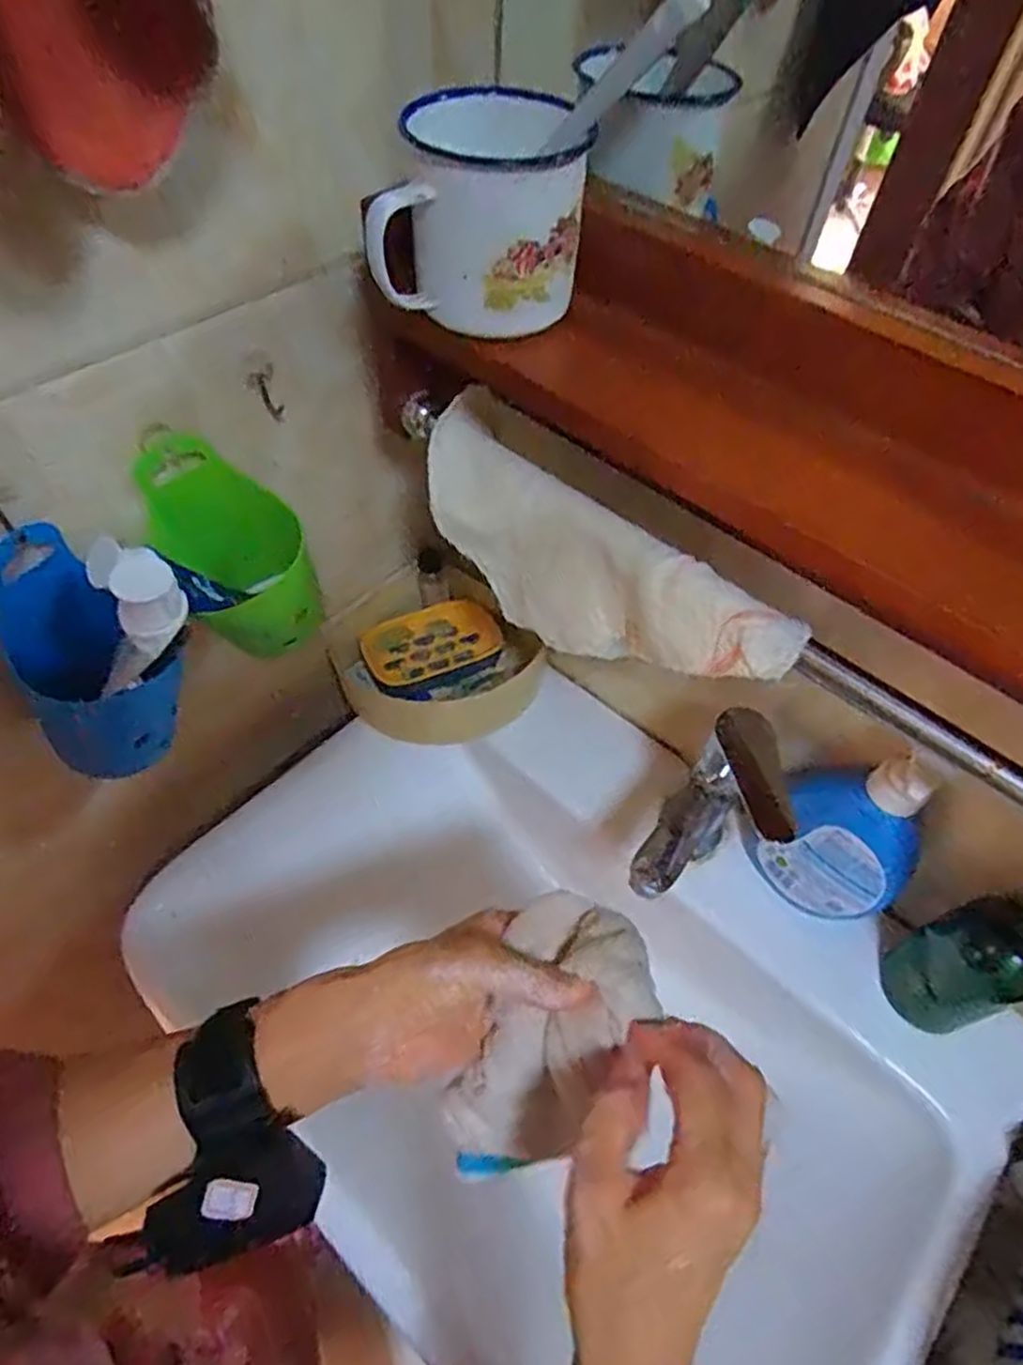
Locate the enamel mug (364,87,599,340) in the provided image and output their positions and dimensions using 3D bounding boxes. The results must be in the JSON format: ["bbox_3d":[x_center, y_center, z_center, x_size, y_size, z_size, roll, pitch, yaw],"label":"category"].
[{"bbox_3d":[-0.017,-0.245,0.389,0.103,0.086,0.084,3,54,-2],"label":"enamel mug"}]

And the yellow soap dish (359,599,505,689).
[{"bbox_3d":[-0.075,-0.036,0.723,0.132,0.021,0.081,-19,58,-17],"label":"yellow soap dish"}]

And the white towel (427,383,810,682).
[{"bbox_3d":[0.049,-0.061,0.465,0.253,0.119,0.036,34,59,19],"label":"white towel"}]

